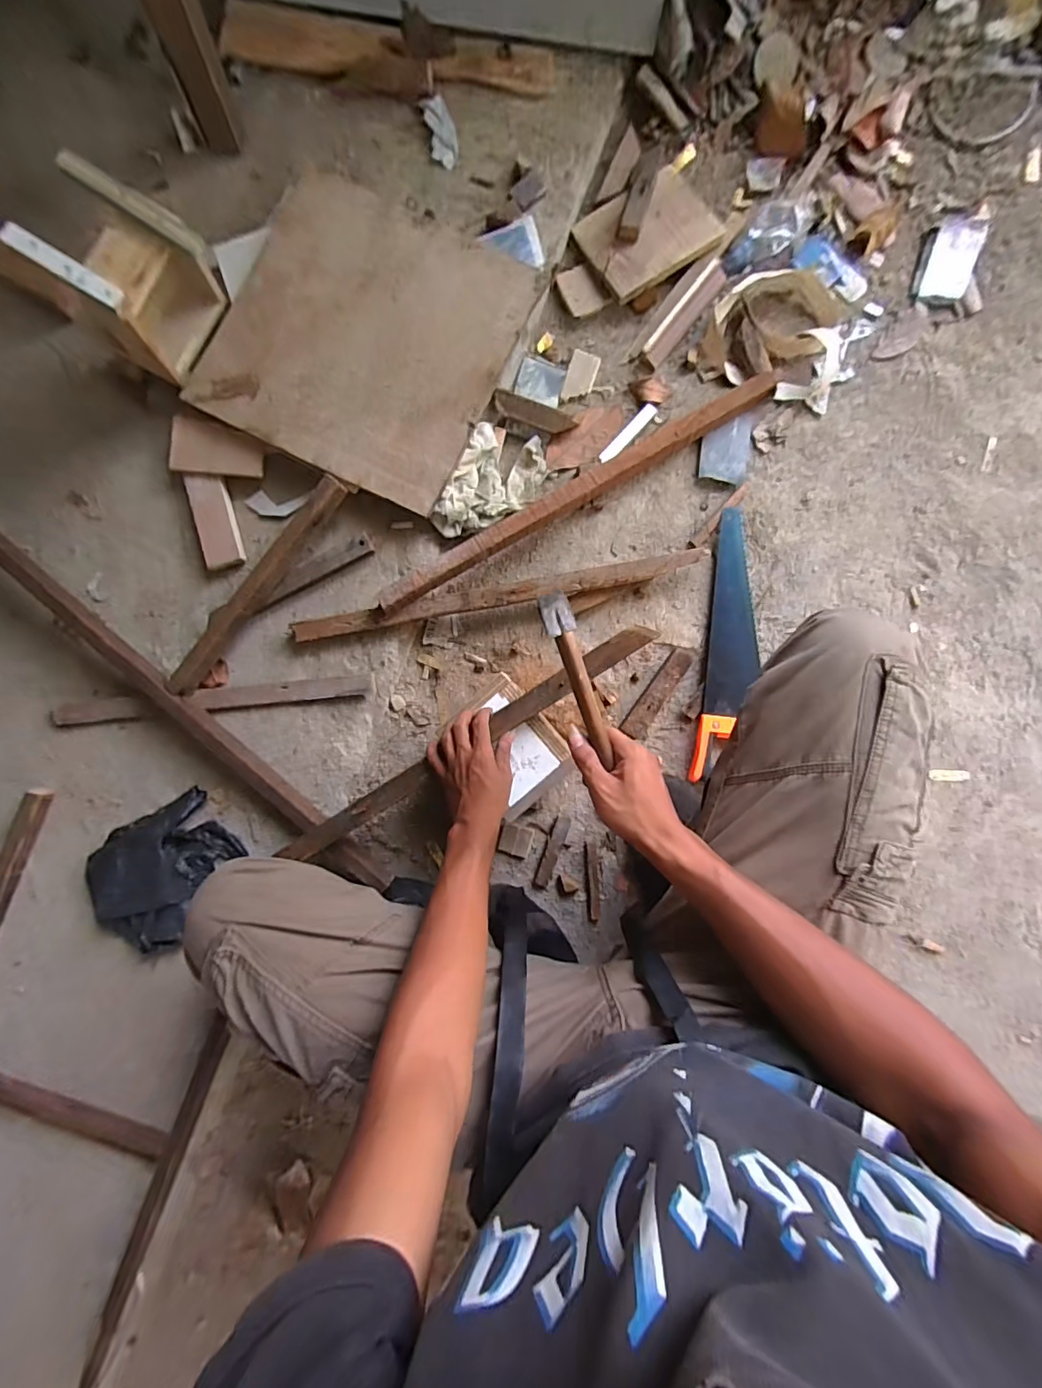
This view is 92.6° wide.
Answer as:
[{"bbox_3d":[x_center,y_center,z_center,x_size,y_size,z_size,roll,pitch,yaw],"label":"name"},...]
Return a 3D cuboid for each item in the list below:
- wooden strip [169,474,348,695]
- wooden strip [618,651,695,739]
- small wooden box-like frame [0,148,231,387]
[{"bbox_3d":[-0.357,-0.145,0.676,0.032,0.042,0.358,39,91,0],"label":"wooden strip"},{"bbox_3d":[0.203,-0.002,0.738,0.034,0.018,0.145,34,91,0],"label":"wooden strip"},{"bbox_3d":[-0.477,-0.514,0.628,0.133,0.171,0.155,36,91,0],"label":"small wooden box-like frame"}]

